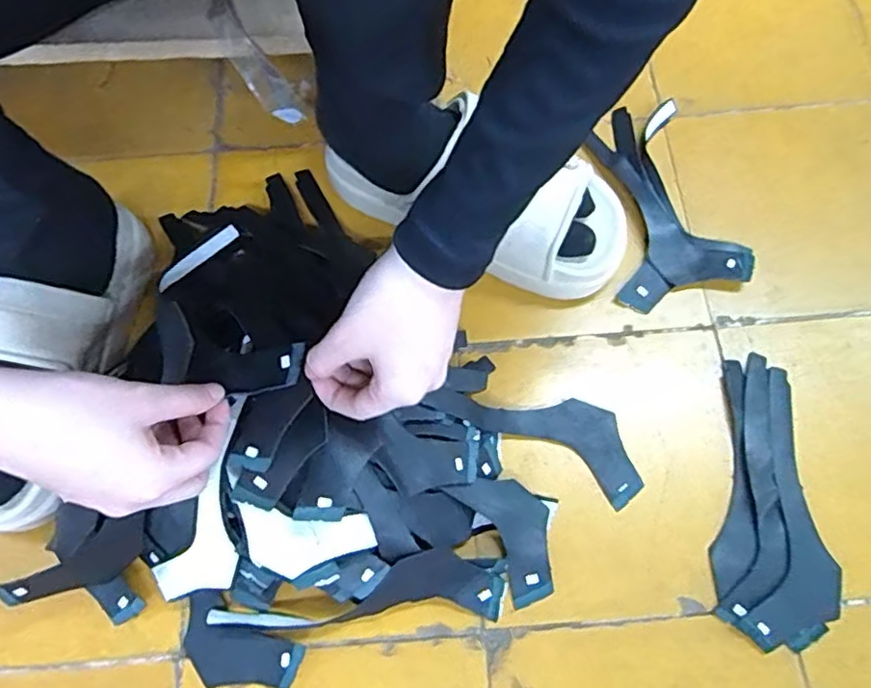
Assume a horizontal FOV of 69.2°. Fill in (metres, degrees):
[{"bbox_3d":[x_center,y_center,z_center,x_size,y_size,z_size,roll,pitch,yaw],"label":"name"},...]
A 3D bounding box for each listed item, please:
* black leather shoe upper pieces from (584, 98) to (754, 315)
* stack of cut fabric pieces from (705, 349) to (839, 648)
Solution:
[{"bbox_3d":[0.182,-0.119,0.521,0.100,0.010,0.175,-11,70,-2],"label":"black leather shoe upper pieces"},{"bbox_3d":[0.230,0.103,0.440,0.078,0.006,0.192,3,70,3],"label":"stack of cut fabric pieces"}]

